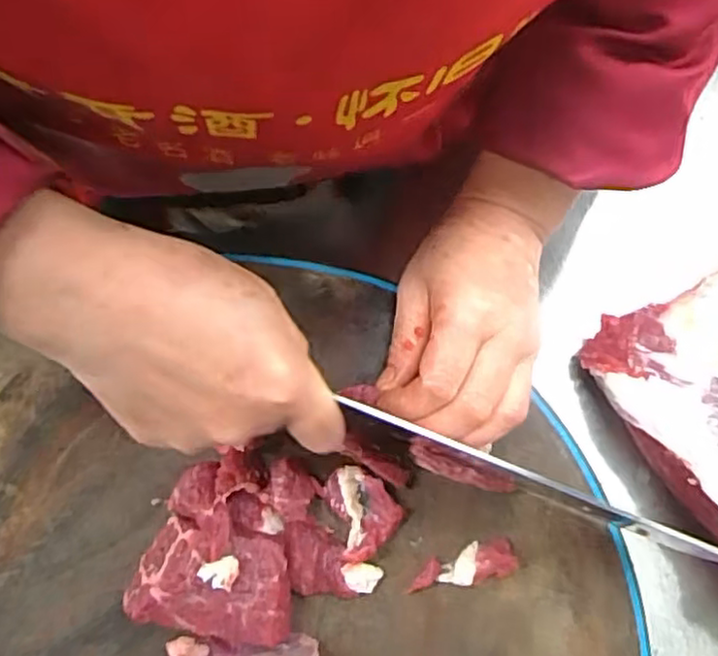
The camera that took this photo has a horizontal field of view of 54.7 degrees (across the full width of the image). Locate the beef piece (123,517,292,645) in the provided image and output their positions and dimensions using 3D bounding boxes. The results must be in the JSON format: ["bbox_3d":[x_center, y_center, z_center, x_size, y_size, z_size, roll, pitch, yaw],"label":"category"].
[{"bbox_3d":[-0.067,0.117,0.323,0.072,0.030,0.046,9,79,2],"label":"beef piece"}]

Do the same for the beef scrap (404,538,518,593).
[{"bbox_3d":[0.049,0.114,0.331,0.051,0.013,0.017,-11,79,-2],"label":"beef scrap"}]

